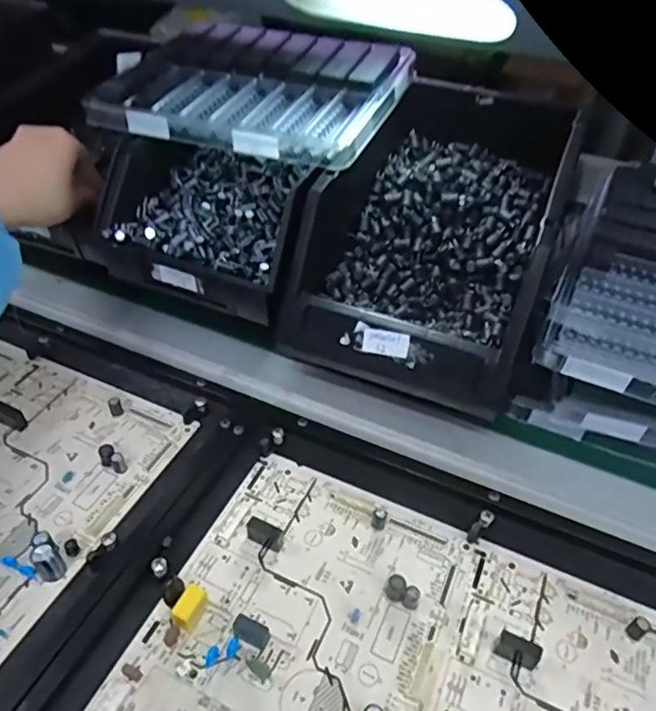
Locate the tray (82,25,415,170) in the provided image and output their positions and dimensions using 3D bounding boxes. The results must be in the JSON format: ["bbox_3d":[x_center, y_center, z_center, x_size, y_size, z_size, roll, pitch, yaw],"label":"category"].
[{"bbox_3d":[-0.054,-0.211,0.458,0.211,0.042,0.169,17,45,14],"label":"tray"}]

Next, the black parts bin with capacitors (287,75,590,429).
[{"bbox_3d":[0.086,-0.092,0.453,0.164,0.137,0.272,16,45,13],"label":"black parts bin with capacitors"}]

